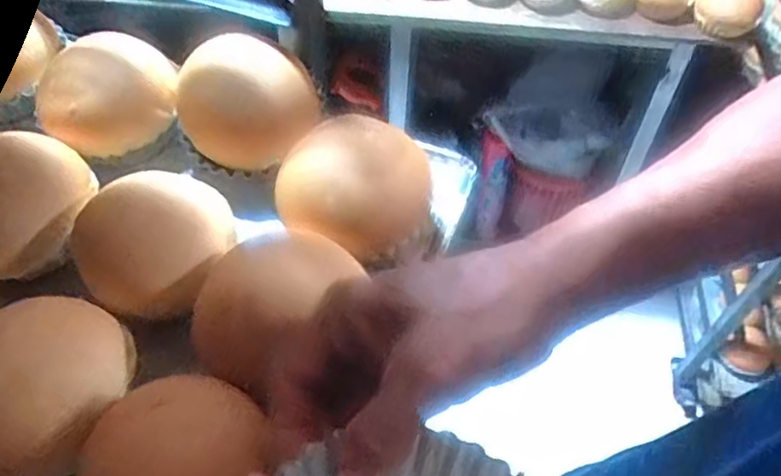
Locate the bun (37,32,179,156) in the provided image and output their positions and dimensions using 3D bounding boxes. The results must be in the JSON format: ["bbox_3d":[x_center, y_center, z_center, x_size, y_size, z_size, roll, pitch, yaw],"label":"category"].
[{"bbox_3d":[-0.190,-0.101,0.427,0.087,0.049,0.087,1,52,-1],"label":"bun"}]

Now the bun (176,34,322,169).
[{"bbox_3d":[-0.095,-0.090,0.419,0.087,0.055,0.087,-13,53,-12],"label":"bun"}]

